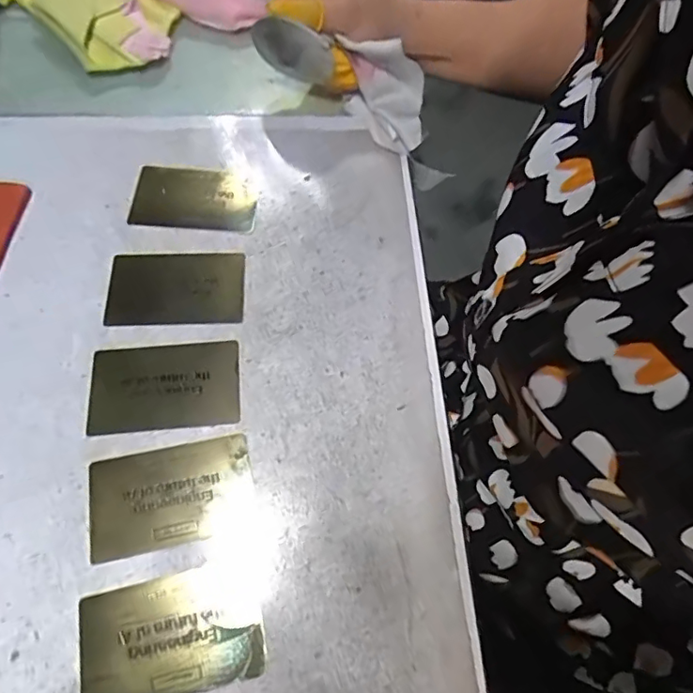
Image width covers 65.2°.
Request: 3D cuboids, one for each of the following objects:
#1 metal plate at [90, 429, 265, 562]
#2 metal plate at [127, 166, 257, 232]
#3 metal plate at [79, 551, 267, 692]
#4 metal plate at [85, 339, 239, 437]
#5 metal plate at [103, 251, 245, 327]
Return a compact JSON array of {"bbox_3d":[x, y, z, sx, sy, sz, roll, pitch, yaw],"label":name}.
[{"bbox_3d":[-0.093,0.078,0.288,0.085,0.004,0.053,-10,65,-8],"label":"metal plate"},{"bbox_3d":[-0.104,-0.103,0.374,0.082,0.004,0.050,3,64,-1],"label":"metal plate"},{"bbox_3d":[-0.084,0.137,0.259,0.084,0.004,0.054,-12,65,-9],"label":"metal plate"},{"bbox_3d":[-0.106,0.023,0.317,0.085,0.004,0.053,-6,66,-4],"label":"metal plate"},{"bbox_3d":[-0.108,-0.039,0.345,0.084,0.004,0.055,-1,64,-3],"label":"metal plate"}]

